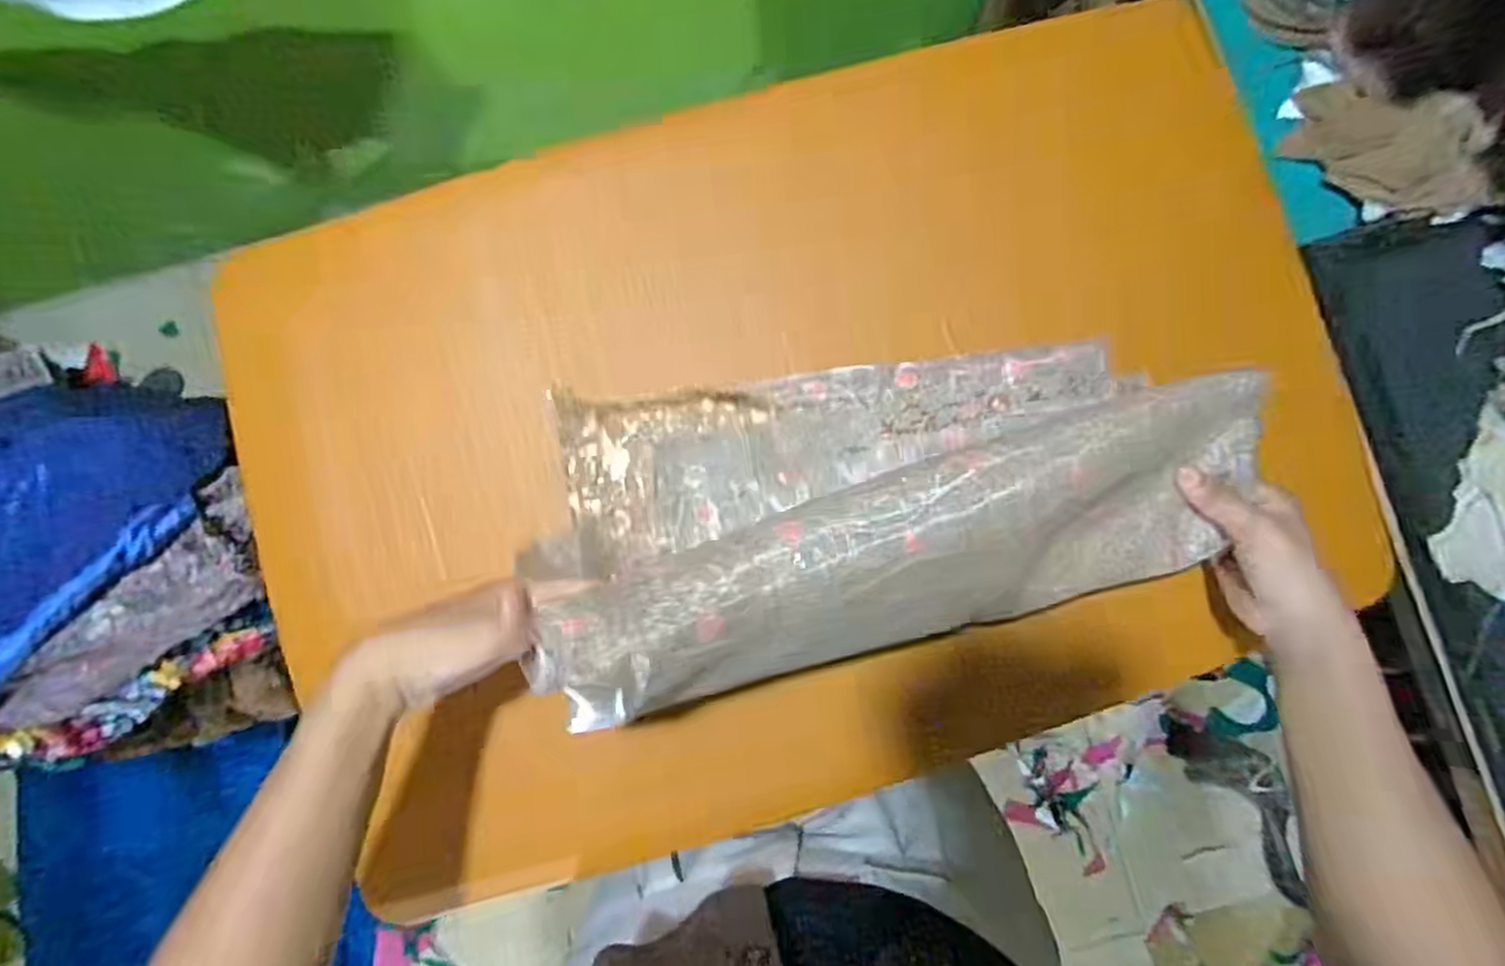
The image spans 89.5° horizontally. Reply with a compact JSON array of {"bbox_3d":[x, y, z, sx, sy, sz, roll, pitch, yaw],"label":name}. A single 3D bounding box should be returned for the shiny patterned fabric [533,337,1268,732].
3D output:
[{"bbox_3d":[0.082,0.000,0.420,0.400,0.207,0.161,-5,86,-2],"label":"shiny patterned fabric"}]

